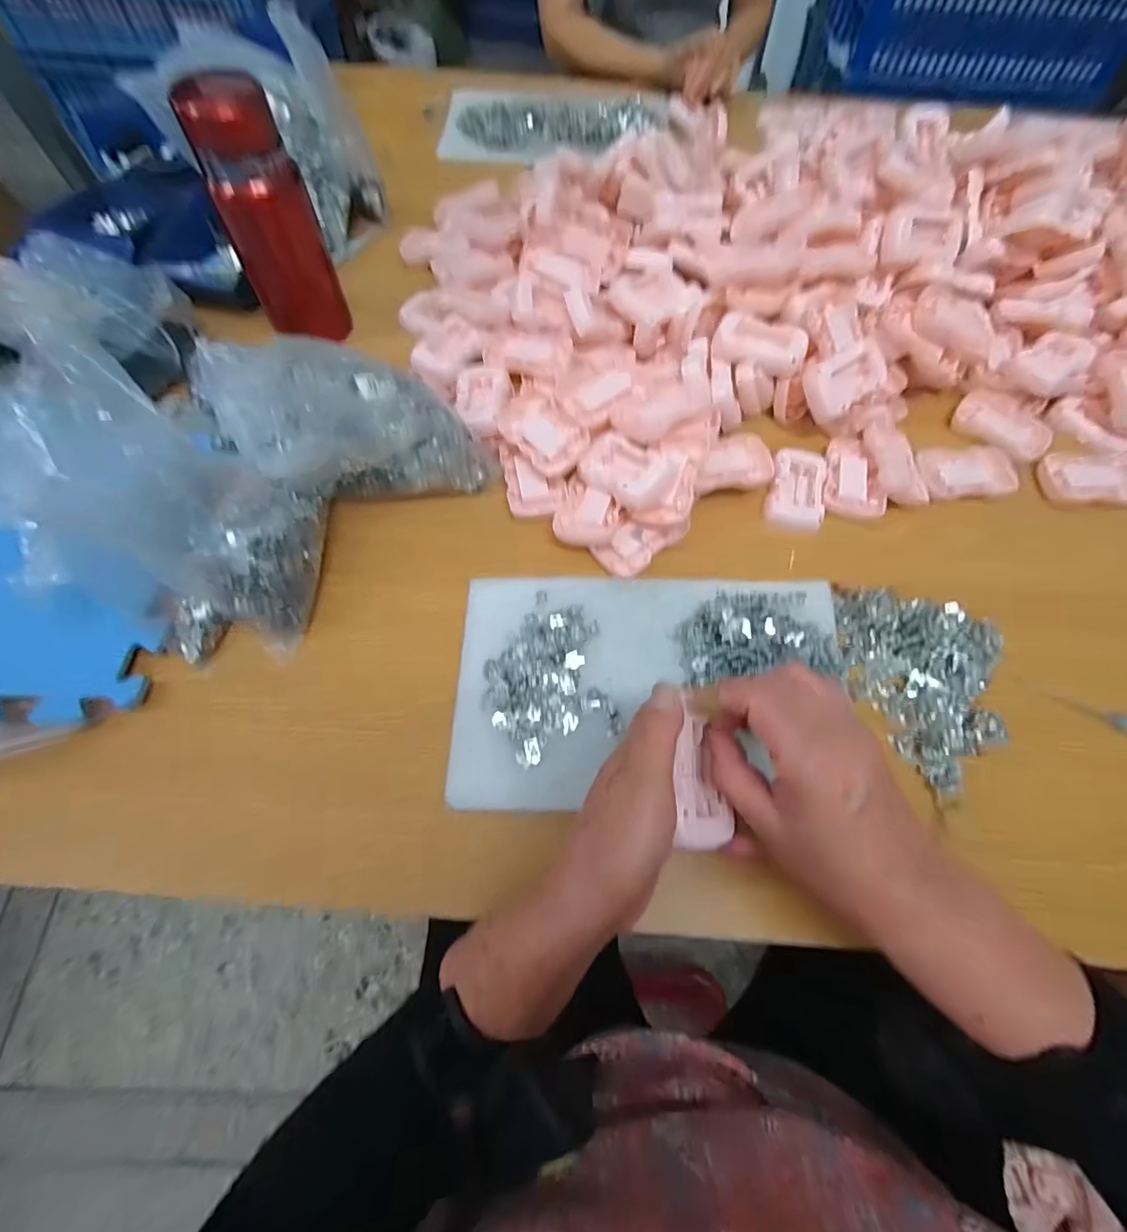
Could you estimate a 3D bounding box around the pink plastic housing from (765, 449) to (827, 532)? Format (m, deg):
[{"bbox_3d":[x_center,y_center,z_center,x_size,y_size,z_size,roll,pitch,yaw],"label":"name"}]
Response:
[{"bbox_3d":[0.221,-0.120,0.505,0.052,0.014,0.086,13,64,4],"label":"pink plastic housing"}]

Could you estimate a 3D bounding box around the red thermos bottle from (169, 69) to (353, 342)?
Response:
[{"bbox_3d":[-0.277,-0.372,0.513,0.062,0.202,0.069,15,64,5],"label":"red thermos bottle"}]

